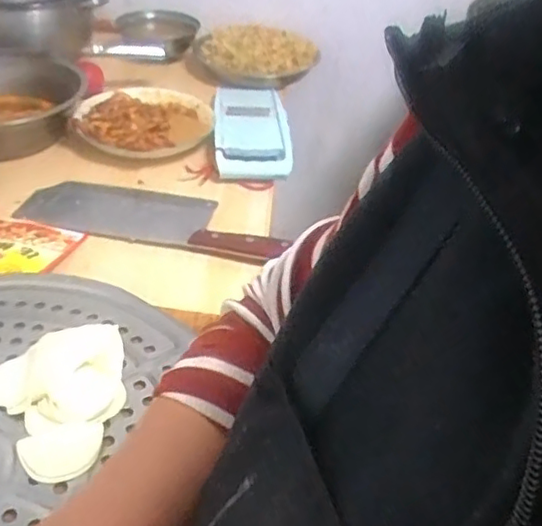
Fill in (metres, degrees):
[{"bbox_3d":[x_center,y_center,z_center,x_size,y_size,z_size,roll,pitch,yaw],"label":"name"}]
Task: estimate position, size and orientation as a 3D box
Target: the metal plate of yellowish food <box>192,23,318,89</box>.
[{"bbox_3d":[-0.028,-0.359,1.064,0.165,0.057,0.161,27,43,24],"label":"metal plate of yellowish food"}]

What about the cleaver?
[{"bbox_3d":[-0.140,-0.064,0.739,0.300,0.015,0.110,11,38,7],"label":"cleaver"}]

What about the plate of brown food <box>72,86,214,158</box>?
[{"bbox_3d":[-0.174,-0.208,0.889,0.182,0.042,0.196,4,38,-3],"label":"plate of brown food"}]

